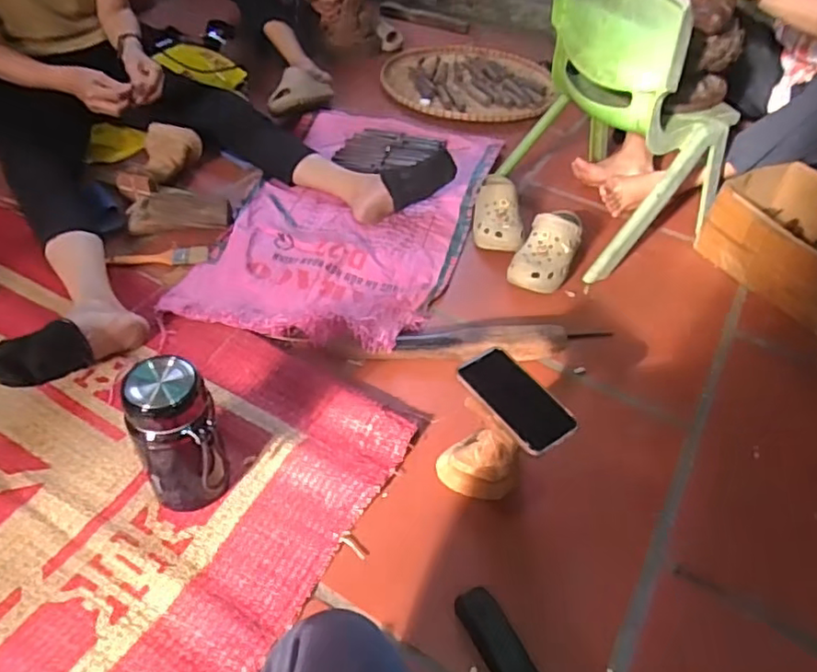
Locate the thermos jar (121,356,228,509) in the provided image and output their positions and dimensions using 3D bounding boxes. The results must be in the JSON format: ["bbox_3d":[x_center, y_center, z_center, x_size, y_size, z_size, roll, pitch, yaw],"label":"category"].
[{"bbox_3d":[-0.277,0.130,0.739,0.093,0.232,0.078,-22,53,-23],"label":"thermos jar"}]

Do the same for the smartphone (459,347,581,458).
[{"bbox_3d":[0.127,0.074,0.726,0.072,0.012,0.143,-32,61,-18],"label":"smartphone"}]

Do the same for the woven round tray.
[{"bbox_3d":[0.170,-0.730,1.729,0.471,0.022,0.464,3,47,-3],"label":"woven round tray"}]

